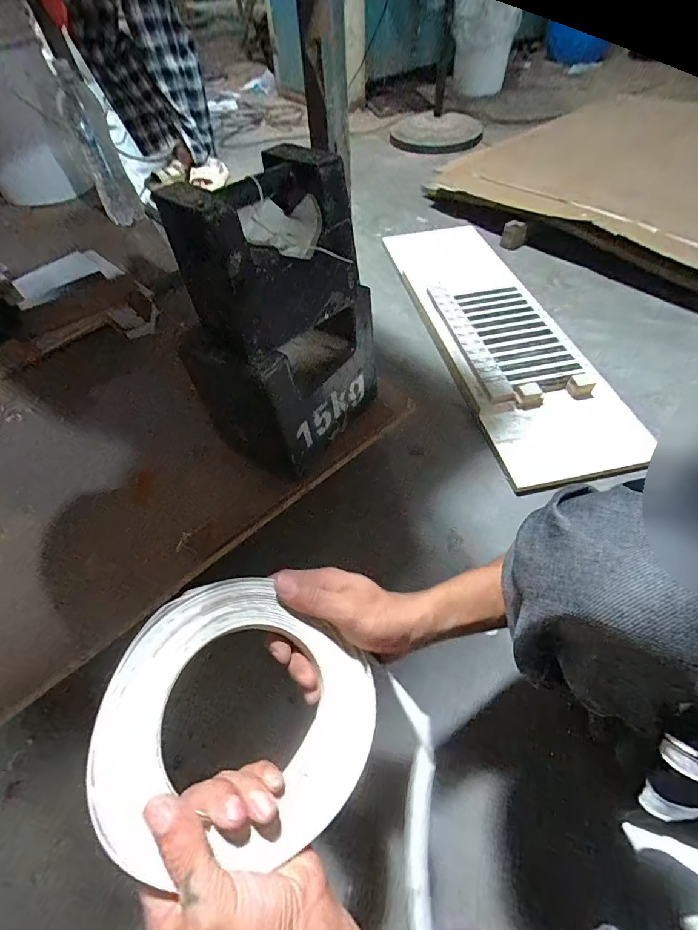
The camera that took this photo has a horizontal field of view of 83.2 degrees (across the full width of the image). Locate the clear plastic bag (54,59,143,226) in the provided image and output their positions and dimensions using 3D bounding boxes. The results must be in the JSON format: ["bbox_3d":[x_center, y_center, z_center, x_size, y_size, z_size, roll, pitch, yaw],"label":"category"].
[{"bbox_3d":[-0.601,-0.754,0.953,0.090,0.280,0.084,-27,58,-15],"label":"clear plastic bag"}]

